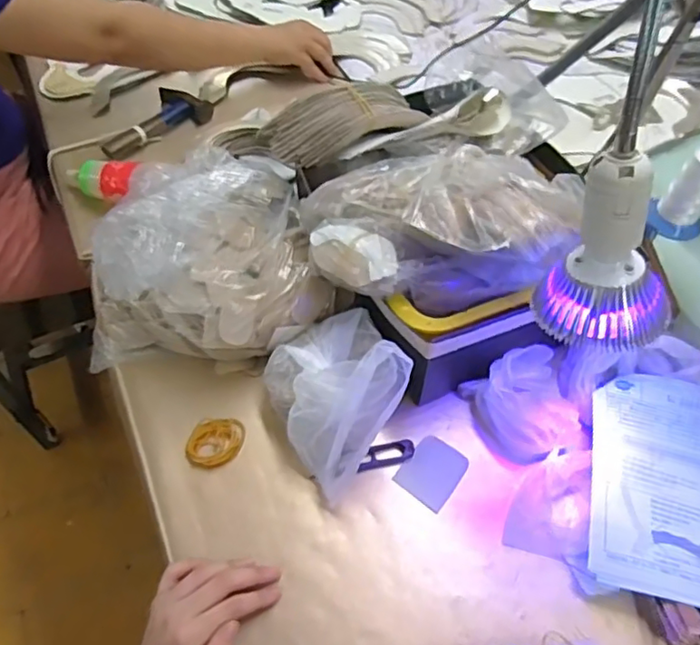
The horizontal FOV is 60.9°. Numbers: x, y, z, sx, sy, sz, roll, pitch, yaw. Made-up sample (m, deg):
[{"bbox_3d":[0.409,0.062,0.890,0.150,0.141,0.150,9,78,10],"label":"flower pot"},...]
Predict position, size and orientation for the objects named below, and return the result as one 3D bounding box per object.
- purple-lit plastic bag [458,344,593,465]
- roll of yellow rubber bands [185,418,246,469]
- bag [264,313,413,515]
[{"bbox_3d":[0.171,0.079,0.571,0.087,0.066,0.101,-17,58,-10],"label":"purple-lit plastic bag"},{"bbox_3d":[-0.133,0.118,0.586,0.052,0.009,0.052,1,56,-1],"label":"roll of yellow rubber bands"},{"bbox_3d":[-0.010,0.059,0.559,0.120,0.116,0.154,-24,59,-14],"label":"bag"}]

